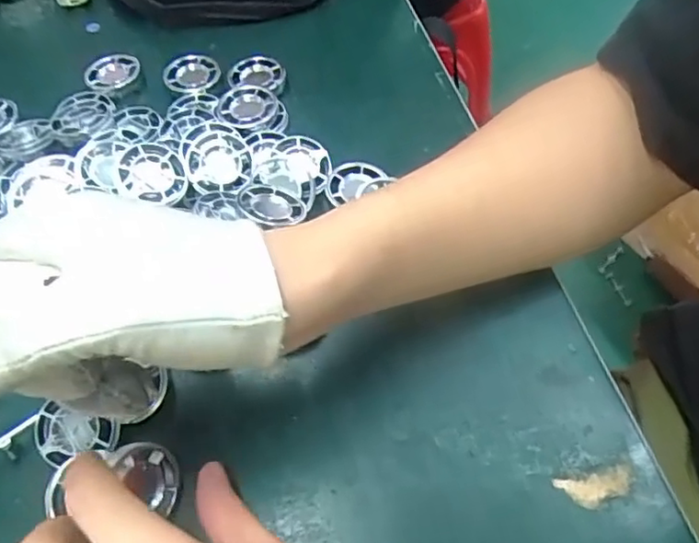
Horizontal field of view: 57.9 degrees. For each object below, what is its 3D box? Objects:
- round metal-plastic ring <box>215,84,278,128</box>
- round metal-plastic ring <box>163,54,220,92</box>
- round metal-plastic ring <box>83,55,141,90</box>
[{"bbox_3d":[-0.067,-0.109,0.414,0.041,0.007,0.040,-3,57,4],"label":"round metal-plastic ring"},{"bbox_3d":[-0.111,-0.140,0.446,0.038,0.004,0.038,-1,57,2],"label":"round metal-plastic ring"},{"bbox_3d":[-0.167,-0.142,0.448,0.039,0.007,0.031,-32,61,-17],"label":"round metal-plastic ring"}]

